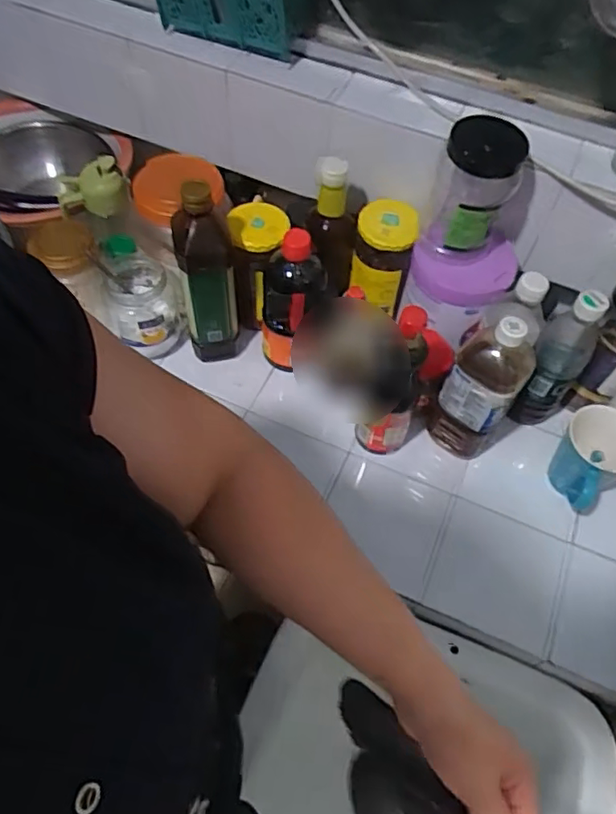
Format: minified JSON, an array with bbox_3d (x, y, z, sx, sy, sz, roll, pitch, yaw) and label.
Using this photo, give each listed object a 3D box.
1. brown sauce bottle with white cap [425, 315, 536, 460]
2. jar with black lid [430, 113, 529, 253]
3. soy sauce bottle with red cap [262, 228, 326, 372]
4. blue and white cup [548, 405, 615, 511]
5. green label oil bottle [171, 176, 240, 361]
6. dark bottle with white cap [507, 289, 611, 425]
[{"bbox_3d":[0.212,-0.025,0.724,0.088,0.219,0.082,29,60,14],"label":"brown sauce bottle with white cap"},{"bbox_3d":[0.189,-0.245,0.684,0.085,0.152,0.073,15,58,6],"label":"jar with black lid"},{"bbox_3d":[-0.020,-0.133,0.776,0.080,0.204,0.062,7,57,0],"label":"soy sauce bottle with red cap"},{"bbox_3d":[0.338,0.063,0.716,0.094,0.100,0.087,-38,67,-24],"label":"blue and white cup"},{"bbox_3d":[-0.129,-0.167,0.757,0.069,0.261,0.078,-6,58,-8],"label":"green label oil bottle"},{"bbox_3d":[0.310,-0.056,0.739,0.069,0.220,0.061,33,61,16],"label":"dark bottle with white cap"}]

